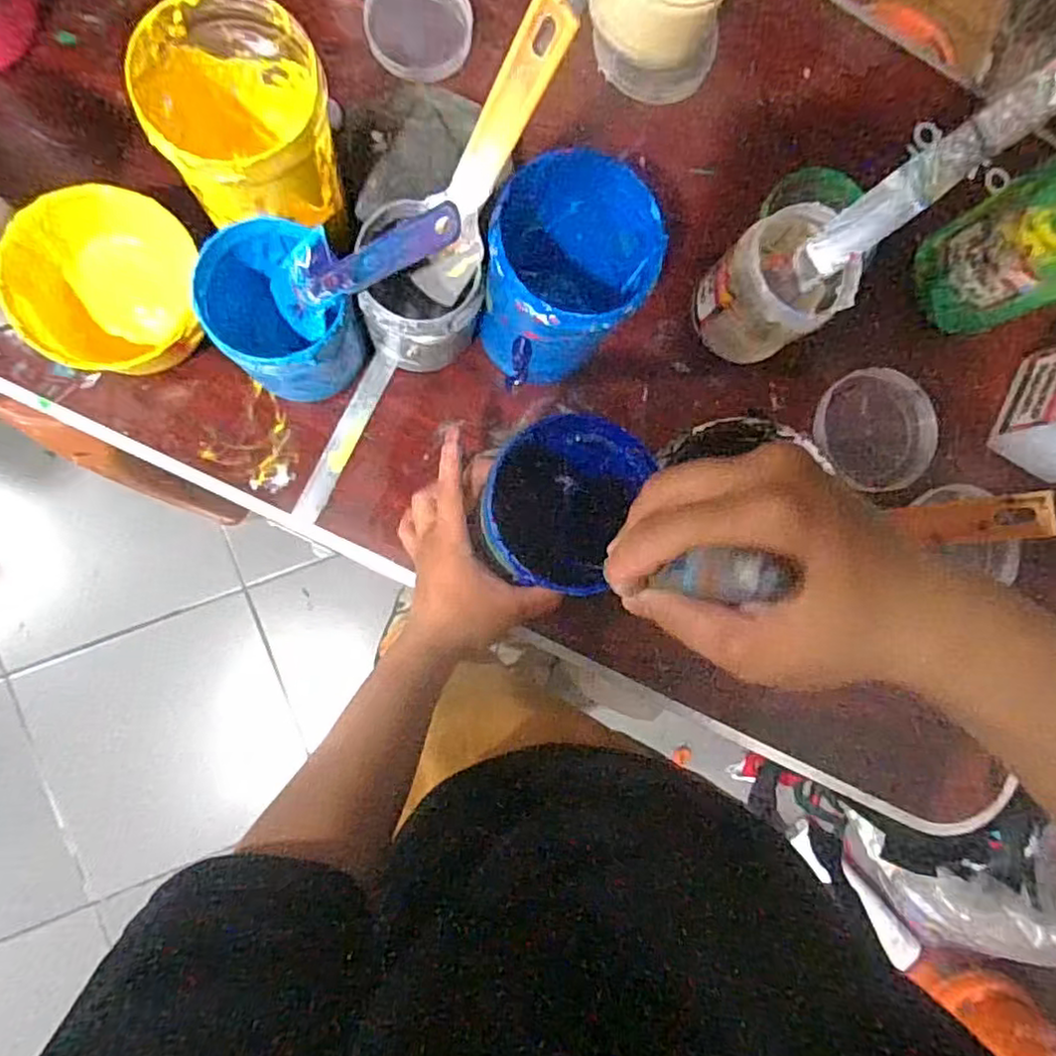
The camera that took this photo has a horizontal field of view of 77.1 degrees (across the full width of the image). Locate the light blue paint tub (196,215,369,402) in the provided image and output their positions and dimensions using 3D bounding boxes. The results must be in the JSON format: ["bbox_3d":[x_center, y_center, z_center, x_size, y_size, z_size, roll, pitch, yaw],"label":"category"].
[{"bbox_3d":[-0.157,-0.136,0.427,0.089,0.085,0.083,0,89,-7],"label":"light blue paint tub"}]

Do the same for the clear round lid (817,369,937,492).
[{"bbox_3d":[0.286,-0.080,0.541,0.081,0.023,0.096,-12,91,-7],"label":"clear round lid"}]

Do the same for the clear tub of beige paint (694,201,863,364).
[{"bbox_3d":[0.176,-0.172,0.483,0.083,0.081,0.078,0,89,-7],"label":"clear tub of beige paint"}]

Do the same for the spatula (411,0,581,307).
[{"bbox_3d":[-0.028,-0.188,0.363,0.039,0.202,0.009,43,62,-4],"label":"spatula"}]

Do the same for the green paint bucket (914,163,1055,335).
[{"bbox_3d":[0.375,-0.208,0.478,0.099,0.138,0.096,-35,93,-6],"label":"green paint bucket"}]

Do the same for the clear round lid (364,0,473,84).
[{"bbox_3d":[-0.080,-0.379,0.499,0.080,0.018,0.079,0,89,-7],"label":"clear round lid"}]

